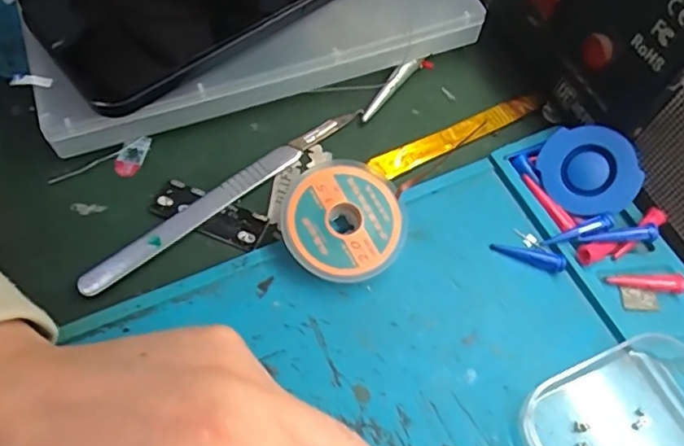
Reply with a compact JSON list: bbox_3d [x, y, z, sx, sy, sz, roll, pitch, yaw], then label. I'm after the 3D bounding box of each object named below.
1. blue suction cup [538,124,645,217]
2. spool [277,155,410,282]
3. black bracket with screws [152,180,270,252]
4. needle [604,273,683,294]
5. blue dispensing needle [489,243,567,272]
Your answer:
[{"bbox_3d":[0.097,-0.021,0.225,0.035,0.004,0.034,-5,89,20],"label":"blue suction cup"},{"bbox_3d":[0.000,0.000,0.214,0.044,0.010,0.044,2,73,-8],"label":"spool"},{"bbox_3d":[-0.052,-0.004,0.223,0.044,0.004,0.017,19,62,6],"label":"black bracket with screws"},{"bbox_3d":[0.113,0.022,0.214,0.029,0.006,0.006,2,61,-3],"label":"needle"},{"bbox_3d":[0.071,0.012,0.220,0.028,0.006,0.006,19,62,6],"label":"blue dispensing needle"}]

